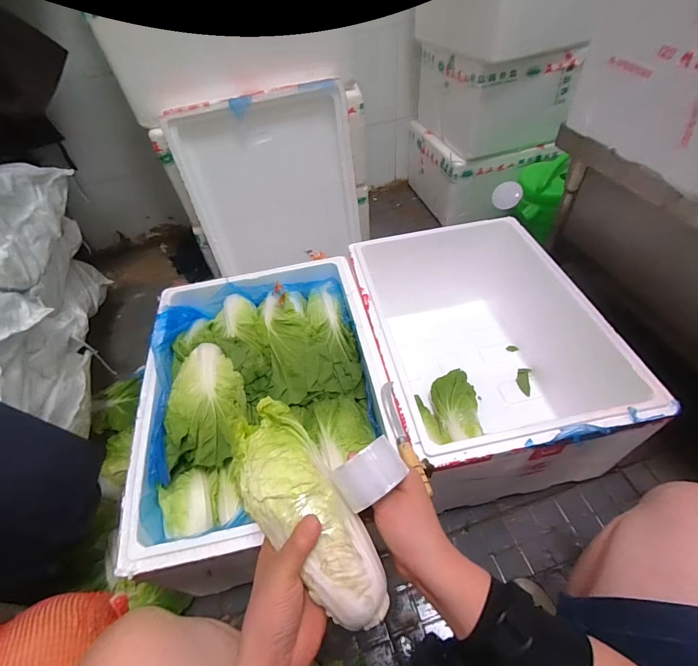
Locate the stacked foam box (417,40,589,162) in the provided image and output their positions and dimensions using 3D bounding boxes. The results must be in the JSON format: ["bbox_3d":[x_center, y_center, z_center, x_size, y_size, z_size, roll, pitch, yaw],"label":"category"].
[{"bbox_3d":[0.463,-0.813,1.276,0.335,0.260,0.399,-14,50,-7],"label":"stacked foam box"}]

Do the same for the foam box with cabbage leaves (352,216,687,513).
[{"bbox_3d":[0.267,0.028,0.943,0.464,0.354,0.695,-10,49,-3],"label":"foam box with cabbage leaves"}]

